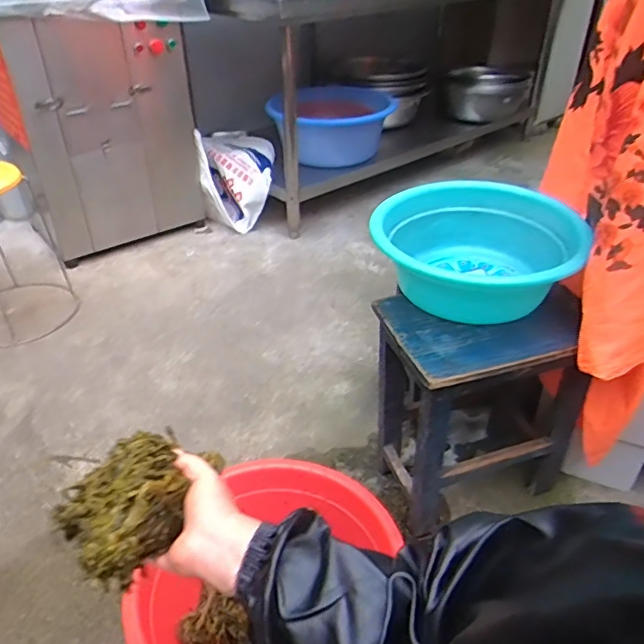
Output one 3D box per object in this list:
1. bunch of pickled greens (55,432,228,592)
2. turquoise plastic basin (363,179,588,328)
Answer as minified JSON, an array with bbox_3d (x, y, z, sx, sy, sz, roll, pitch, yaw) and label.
[{"bbox_3d":[-0.177,0.159,0.545,0.110,0.072,0.151,27,43,29],"label":"bunch of pickled greens"},{"bbox_3d":[0.248,-0.115,0.960,0.333,0.144,0.323,0,34,0],"label":"turquoise plastic basin"}]

